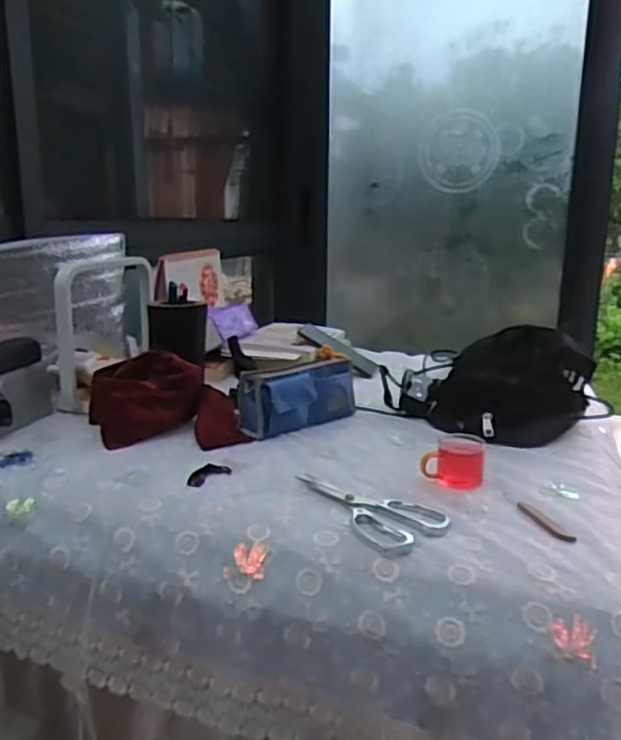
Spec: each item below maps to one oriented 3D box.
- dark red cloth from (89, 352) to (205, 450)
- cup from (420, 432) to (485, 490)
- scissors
[{"bbox_3d":[-0.232,0.033,0.898,0.142,0.093,0.118,-9,16,-32],"label":"dark red cloth"},{"bbox_3d":[0.171,0.104,0.758,0.068,0.051,0.065,4,14,17],"label":"cup"},{"bbox_3d":[0.057,0.143,0.683,0.098,0.013,0.189,-10,16,-36],"label":"scissors"}]

